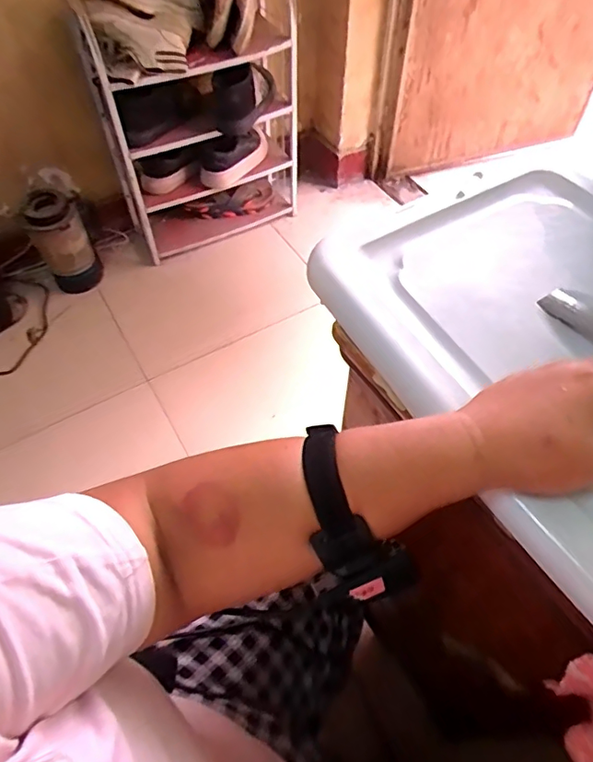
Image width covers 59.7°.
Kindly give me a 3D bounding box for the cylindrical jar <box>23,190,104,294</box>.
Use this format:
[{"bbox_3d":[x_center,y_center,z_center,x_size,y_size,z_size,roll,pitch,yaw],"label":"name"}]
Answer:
[{"bbox_3d":[-0.633,-0.378,1.428,0.136,0.289,0.106,-18,57,-11],"label":"cylindrical jar"}]

